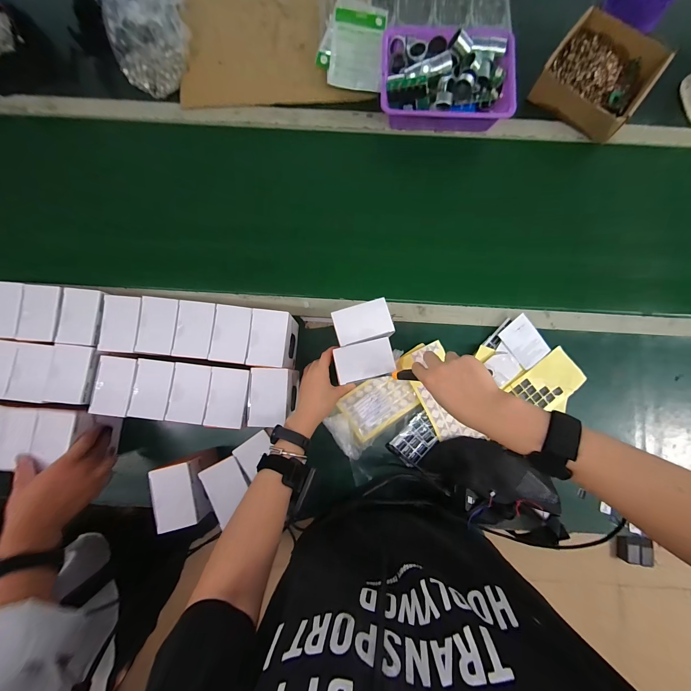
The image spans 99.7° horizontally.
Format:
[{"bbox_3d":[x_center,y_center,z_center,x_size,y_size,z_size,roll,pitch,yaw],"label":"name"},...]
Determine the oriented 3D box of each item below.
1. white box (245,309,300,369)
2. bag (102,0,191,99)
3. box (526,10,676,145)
[{"bbox_3d":[-0.132,-0.005,0.549,0.068,0.111,0.100,3,82,0],"label":"white box"},{"bbox_3d":[-0.443,-0.704,0.638,0.175,0.112,0.234,-16,83,-3],"label":"bag"},{"bbox_3d":[0.561,-0.598,0.648,0.215,0.061,0.231,34,85,4],"label":"box"}]

